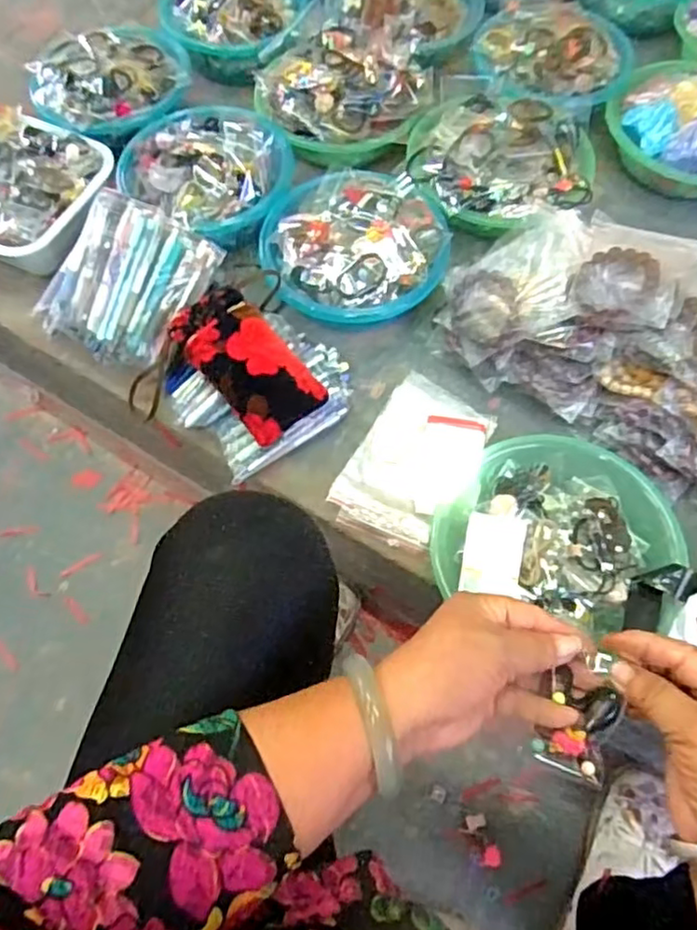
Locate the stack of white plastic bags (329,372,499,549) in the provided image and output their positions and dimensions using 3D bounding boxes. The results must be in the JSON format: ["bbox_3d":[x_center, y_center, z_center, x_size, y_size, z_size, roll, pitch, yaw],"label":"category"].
[{"bbox_3d":[0.075,-0.005,0.721,0.121,0.012,0.193,28,68,12],"label":"stack of white plastic bags"}]

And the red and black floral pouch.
[{"bbox_3d":[-0.114,-0.114,0.697,0.093,0.046,0.177,-39,71,-17],"label":"red and black floral pouch"}]

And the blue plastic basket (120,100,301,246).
[{"bbox_3d":[-0.178,-0.371,0.829,0.212,0.068,0.196,-27,68,-13],"label":"blue plastic basket"}]

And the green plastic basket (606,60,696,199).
[{"bbox_3d":[0.472,-0.454,0.877,0.232,0.099,0.202,32,68,14],"label":"green plastic basket"}]

